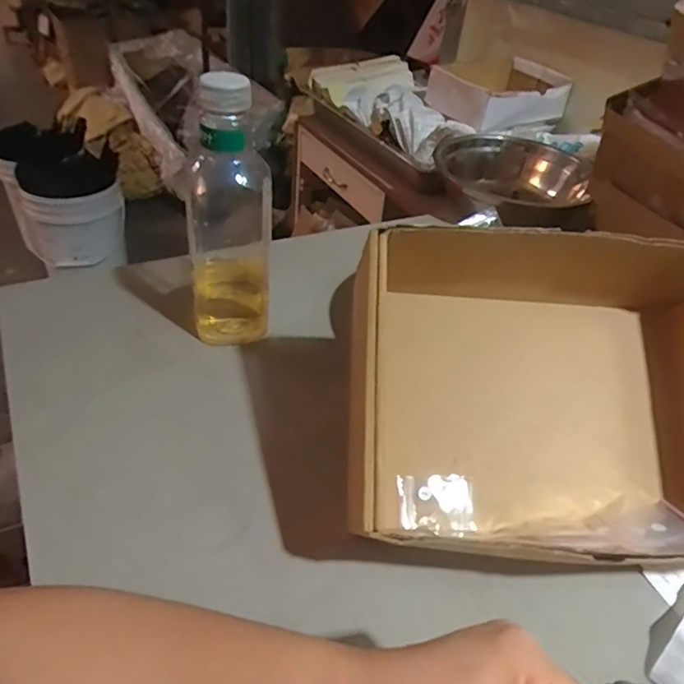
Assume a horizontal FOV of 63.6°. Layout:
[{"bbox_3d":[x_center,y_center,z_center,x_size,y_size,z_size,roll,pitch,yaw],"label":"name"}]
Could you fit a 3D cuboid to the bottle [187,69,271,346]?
[{"bbox_3d":[-0.109,-0.121,0.534,0.077,0.255,0.081,1,40,-6],"label":"bottle"}]

